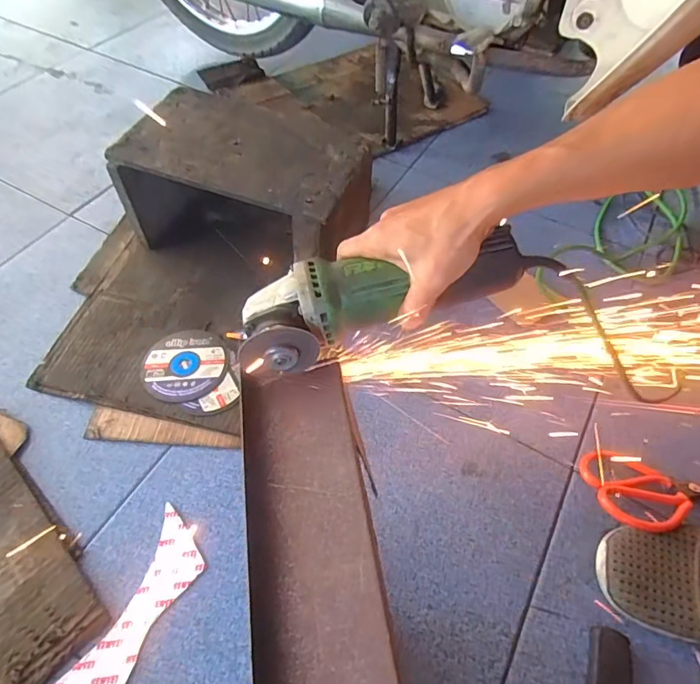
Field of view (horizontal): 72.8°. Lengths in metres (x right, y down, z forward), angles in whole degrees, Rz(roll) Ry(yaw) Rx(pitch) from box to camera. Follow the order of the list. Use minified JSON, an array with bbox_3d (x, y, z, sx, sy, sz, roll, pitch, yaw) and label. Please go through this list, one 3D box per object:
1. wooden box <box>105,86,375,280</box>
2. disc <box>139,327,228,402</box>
[{"bbox_3d":[-0.137,-0.197,0.652,0.296,0.167,0.169,20,56,12],"label":"wooden box"},{"bbox_3d":[-0.202,0.028,0.581,0.100,0.004,0.102,0,52,0],"label":"disc"}]

